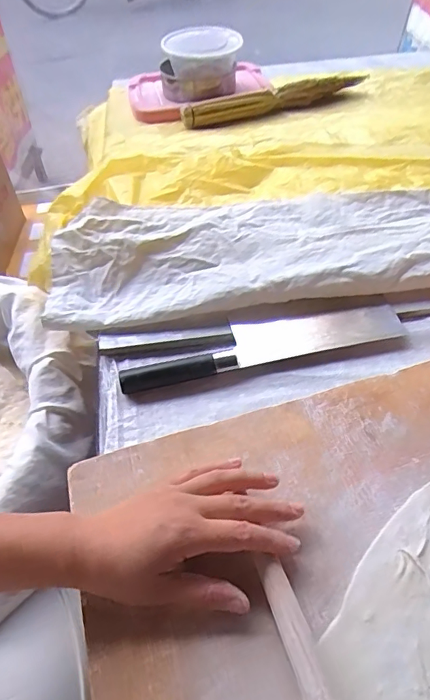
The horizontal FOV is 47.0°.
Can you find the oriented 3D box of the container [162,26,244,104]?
[{"bbox_3d":[-0.028,-0.537,0.927,0.148,0.081,0.148,-6,49,0],"label":"container"}]

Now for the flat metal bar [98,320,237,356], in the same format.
[{"bbox_3d":[-0.051,-0.009,0.529,0.141,0.014,0.029,-6,49,0],"label":"flat metal bar"}]

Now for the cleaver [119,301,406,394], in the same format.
[{"bbox_3d":[0.048,-0.013,0.523,0.294,0.016,0.069,-11,50,-5],"label":"cleaver"}]

